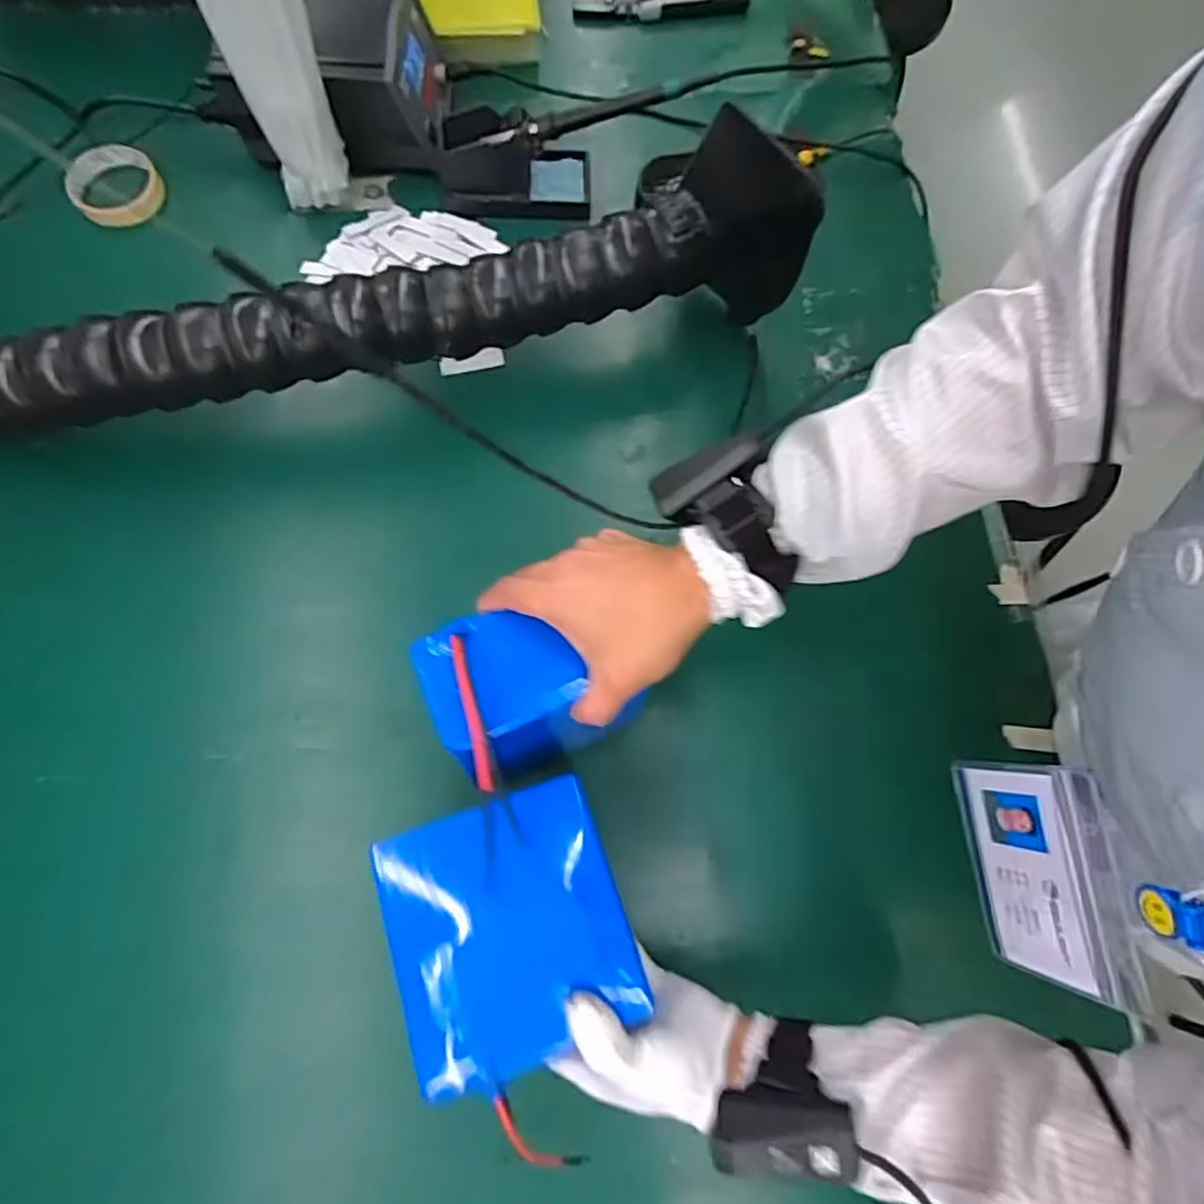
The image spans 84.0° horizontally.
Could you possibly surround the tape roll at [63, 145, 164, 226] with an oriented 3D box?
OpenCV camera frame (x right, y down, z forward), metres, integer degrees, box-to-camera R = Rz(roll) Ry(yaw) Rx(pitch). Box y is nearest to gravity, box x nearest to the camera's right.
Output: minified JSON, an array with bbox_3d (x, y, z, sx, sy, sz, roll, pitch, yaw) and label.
[{"bbox_3d":[-0.486,-0.420,0.666,0.082,0.021,0.090,1,74,-2],"label":"tape roll"}]

